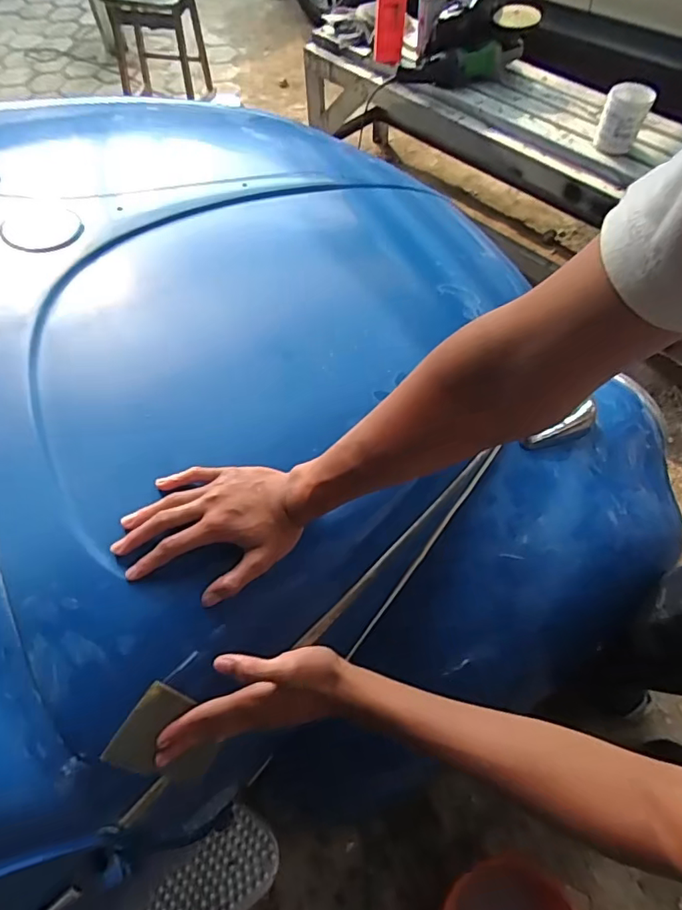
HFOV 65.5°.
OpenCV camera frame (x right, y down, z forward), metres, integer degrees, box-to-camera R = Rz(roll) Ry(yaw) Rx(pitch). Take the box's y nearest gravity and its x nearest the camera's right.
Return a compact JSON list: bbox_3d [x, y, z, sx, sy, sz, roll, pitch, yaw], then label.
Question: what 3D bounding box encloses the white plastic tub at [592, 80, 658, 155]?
[{"bbox_3d":[0.738,-0.884,1.395,0.114,0.135,0.098,25,63,15],"label":"white plastic tub"}]

